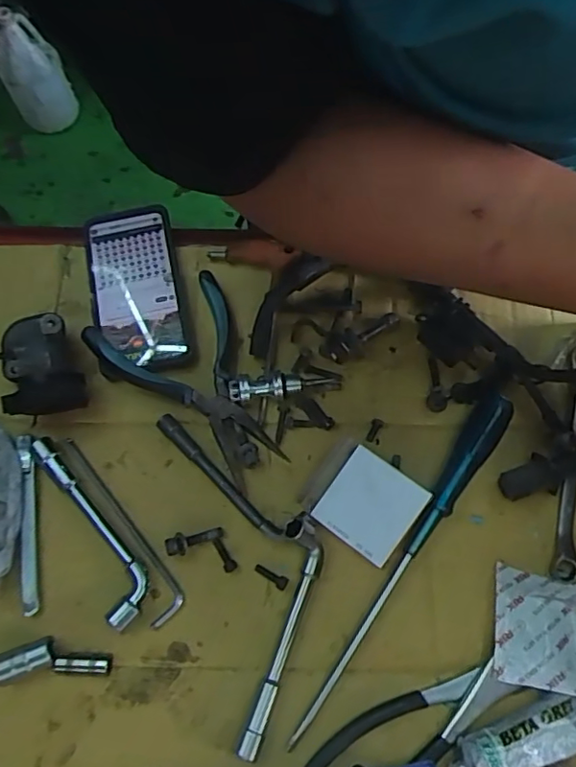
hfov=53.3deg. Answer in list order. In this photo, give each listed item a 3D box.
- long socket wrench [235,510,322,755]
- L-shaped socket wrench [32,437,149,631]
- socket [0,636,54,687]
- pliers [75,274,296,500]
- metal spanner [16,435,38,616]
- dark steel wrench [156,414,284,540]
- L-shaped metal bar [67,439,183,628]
[{"bbox_3d":[-0.003,0.169,0.394,0.028,0.034,0.159,13,69,7],"label":"long socket wrench"},{"bbox_3d":[-0.147,0.104,0.433,0.034,0.019,0.156,-29,70,-10],"label":"L-shaped socket wrench"},{"bbox_3d":[-0.183,0.193,0.397,0.041,0.016,0.020,-19,69,-6],"label":"socket"},{"bbox_3d":[-0.073,0.000,0.467,0.120,0.031,0.176,-31,71,-10],"label":"pliers"},{"bbox_3d":[-0.199,0.104,0.437,0.012,0.013,0.135,-10,68,-2],"label":"metal spanner"},{"bbox_3d":[-0.054,0.074,0.449,0.133,0.021,0.014,42,75,16],"label":"dark steel wrench"},{"bbox_3d":[-0.130,0.107,0.435,0.027,0.008,0.158,-34,71,-11],"label":"L-shaped metal bar"}]

